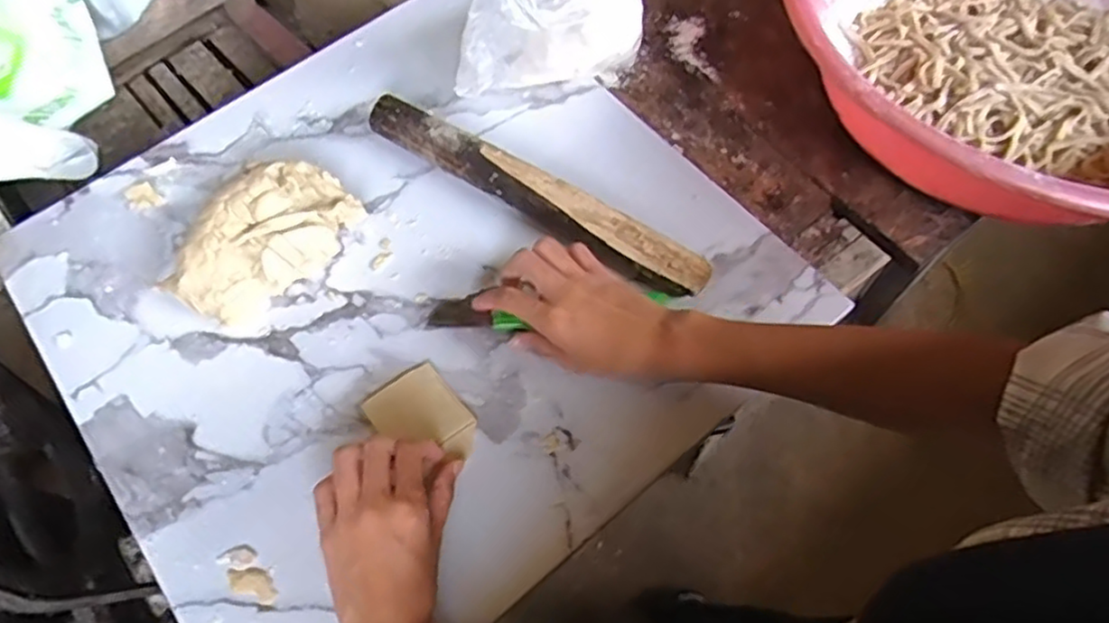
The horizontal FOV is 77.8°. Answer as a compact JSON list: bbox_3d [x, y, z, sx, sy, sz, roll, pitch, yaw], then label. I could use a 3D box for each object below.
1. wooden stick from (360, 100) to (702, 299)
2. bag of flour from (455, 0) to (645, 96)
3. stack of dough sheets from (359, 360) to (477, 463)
[{"bbox_3d":[-0.019,-0.093,0.548,0.302,0.038,0.036,30,67,13],"label":"wooden stick"},{"bbox_3d":[-0.005,-0.245,0.573,0.168,0.121,0.064,-13,65,-6],"label":"bag of flour"},{"bbox_3d":[-0.091,0.076,0.483,0.058,0.007,0.075,-37,70,-17],"label":"stack of dough sheets"}]

